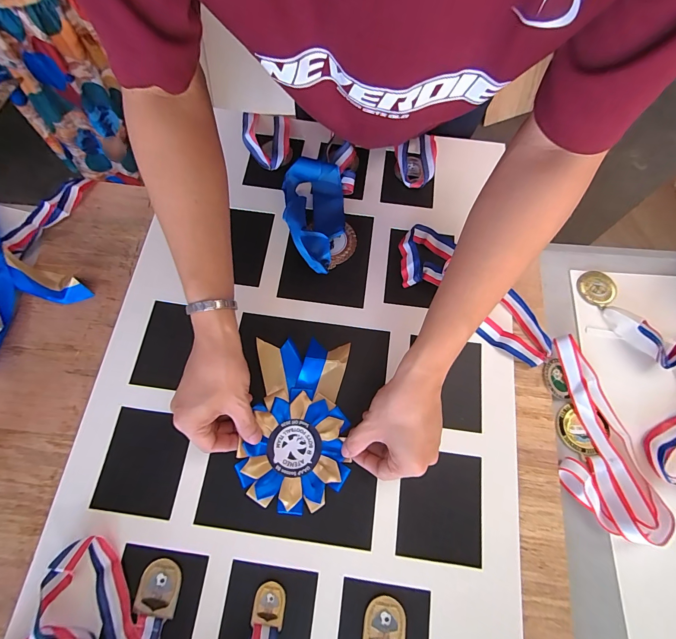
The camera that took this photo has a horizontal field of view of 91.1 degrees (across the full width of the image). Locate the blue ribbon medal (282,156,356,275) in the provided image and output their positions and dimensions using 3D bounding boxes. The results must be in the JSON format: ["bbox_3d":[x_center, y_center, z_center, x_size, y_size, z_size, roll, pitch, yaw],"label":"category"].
[{"bbox_3d":[-0.024,-0.138,0.441,0.087,0.049,0.151,-12,73,-4],"label":"blue ribbon medal"}]

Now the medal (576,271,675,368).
[{"bbox_3d":[0.402,0.008,0.404,0.204,0.057,0.093,30,74,9],"label":"medal"}]

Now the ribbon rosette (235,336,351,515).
[{"bbox_3d":[-0.046,0.115,0.379,0.113,0.014,0.180,8,73,1],"label":"ribbon rosette"}]

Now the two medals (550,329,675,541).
[{"bbox_3d":[0.292,0.130,0.381,0.091,0.030,0.216,-11,73,-5],"label":"two medals"}]

